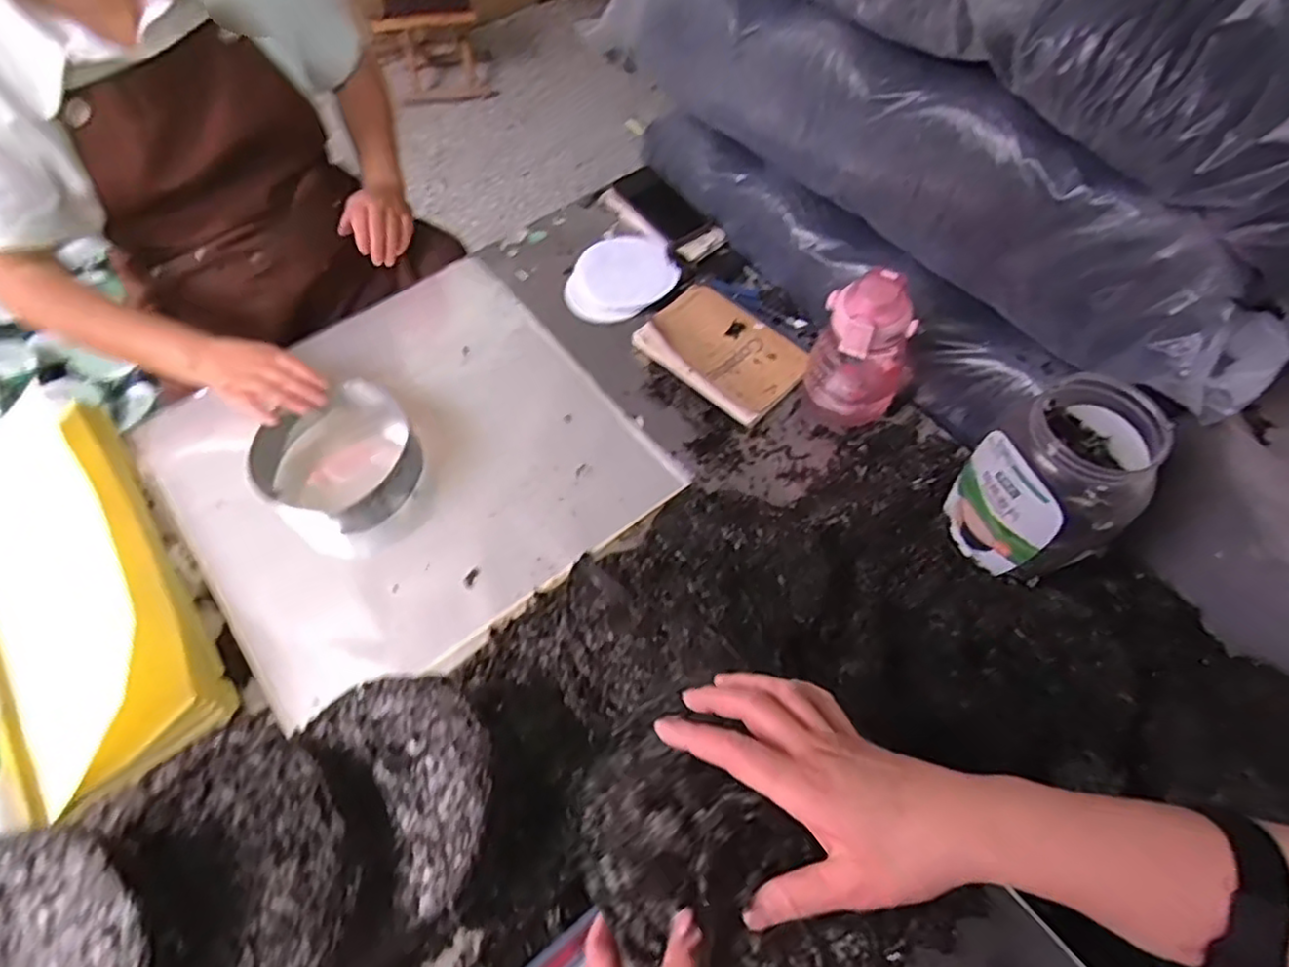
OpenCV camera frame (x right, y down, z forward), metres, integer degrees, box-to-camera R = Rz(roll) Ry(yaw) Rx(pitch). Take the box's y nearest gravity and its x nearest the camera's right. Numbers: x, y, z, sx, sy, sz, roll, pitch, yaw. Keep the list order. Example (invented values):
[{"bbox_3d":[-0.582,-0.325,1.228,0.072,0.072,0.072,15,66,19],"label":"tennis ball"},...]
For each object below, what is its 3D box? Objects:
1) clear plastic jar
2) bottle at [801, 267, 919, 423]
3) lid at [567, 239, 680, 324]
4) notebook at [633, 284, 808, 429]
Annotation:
[{"bbox_3d":[0.410,0.001,0.684,0.126,0.198,0.134,-1,60,1],"label":"clear plastic jar"},{"bbox_3d":[0.259,-0.160,0.801,0.103,0.179,0.099,34,67,19],"label":"bottle"},{"bbox_3d":[-0.034,-0.300,0.990,0.157,0.027,0.145,-1,60,1],"label":"lid"},{"bbox_3d":[0.108,-0.179,0.919,0.209,0.027,0.148,38,68,21],"label":"notebook"}]

